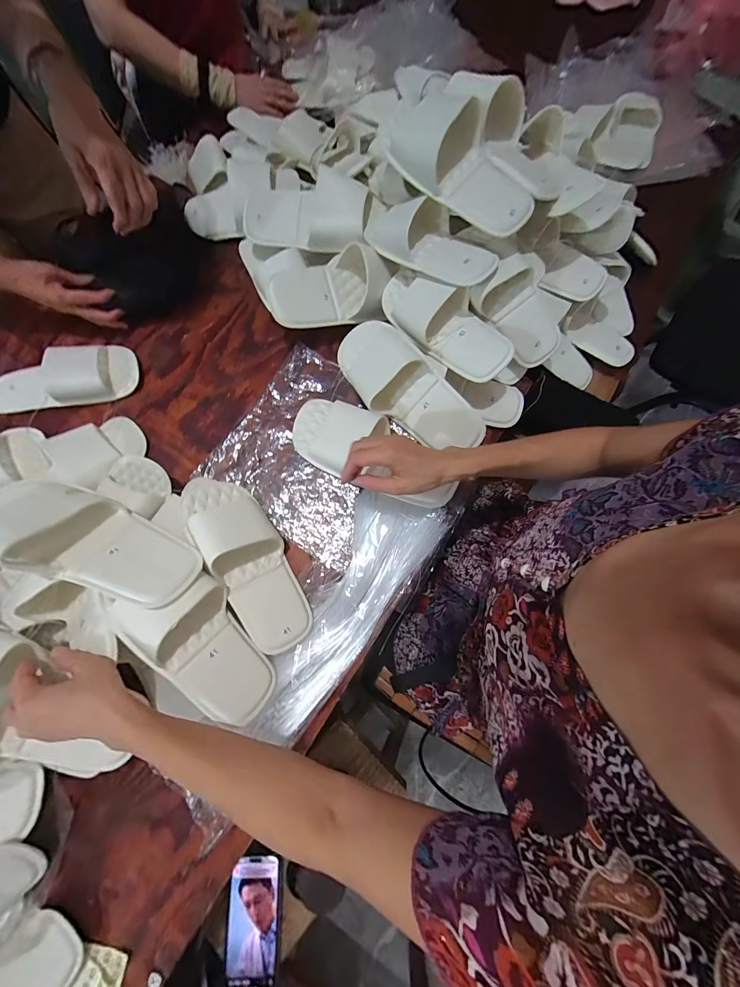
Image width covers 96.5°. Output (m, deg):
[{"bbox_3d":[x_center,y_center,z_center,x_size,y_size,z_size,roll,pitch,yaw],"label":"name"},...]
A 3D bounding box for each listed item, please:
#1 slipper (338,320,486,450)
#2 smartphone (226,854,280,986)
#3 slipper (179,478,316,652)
[{"bbox_3d":[0.063,-0.158,0.505,0.256,0.069,0.113,40,78,13],"label":"slipper"},{"bbox_3d":[-0.175,0.644,0.495,0.076,0.010,0.152,-4,72,1],"label":"smartphone"},{"bbox_3d":[-0.170,0.077,0.442,0.092,0.075,0.271,-30,74,-7],"label":"slipper"}]

